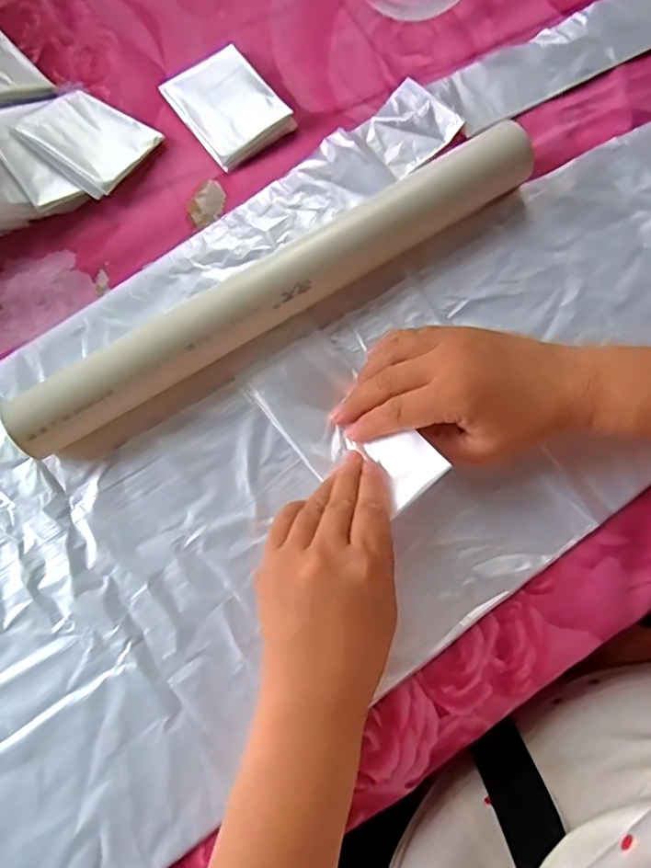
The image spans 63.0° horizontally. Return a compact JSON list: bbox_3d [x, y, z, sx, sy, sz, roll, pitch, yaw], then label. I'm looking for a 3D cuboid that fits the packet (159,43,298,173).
[{"bbox_3d":[-0.070,-0.238,0.385,0.063,0.011,0.082,-35,79,-6],"label":"packet"}]

